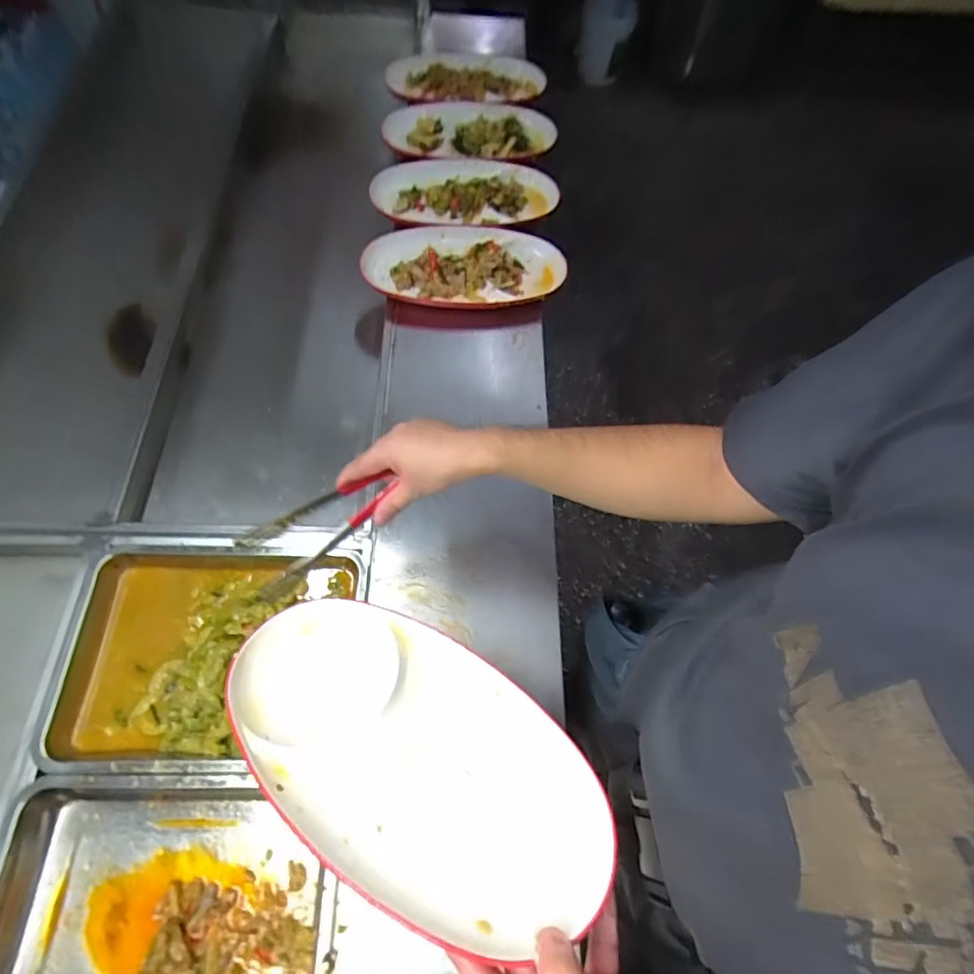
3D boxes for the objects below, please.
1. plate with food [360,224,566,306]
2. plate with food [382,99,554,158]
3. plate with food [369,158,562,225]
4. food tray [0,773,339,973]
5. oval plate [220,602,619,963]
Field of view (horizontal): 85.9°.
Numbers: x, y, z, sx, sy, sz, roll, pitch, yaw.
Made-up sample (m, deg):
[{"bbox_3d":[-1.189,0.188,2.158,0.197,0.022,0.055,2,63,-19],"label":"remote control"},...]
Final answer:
[{"bbox_3d":[-0.037,-0.366,0.880,0.323,0.044,0.165,6,65,2],"label":"plate with food"},{"bbox_3d":[-0.029,-0.666,0.971,0.312,0.049,0.156,-3,65,-2],"label":"plate with food"},{"bbox_3d":[-0.033,-0.523,0.926,0.323,0.052,0.141,-2,65,-2],"label":"plate with food"},{"bbox_3d":[-0.330,0.439,0.535,0.343,0.055,0.251,1,65,-1],"label":"food tray"},{"bbox_3d":[-0.067,0.198,0.411,0.330,0.031,0.176,23,51,22],"label":"oval plate"}]

